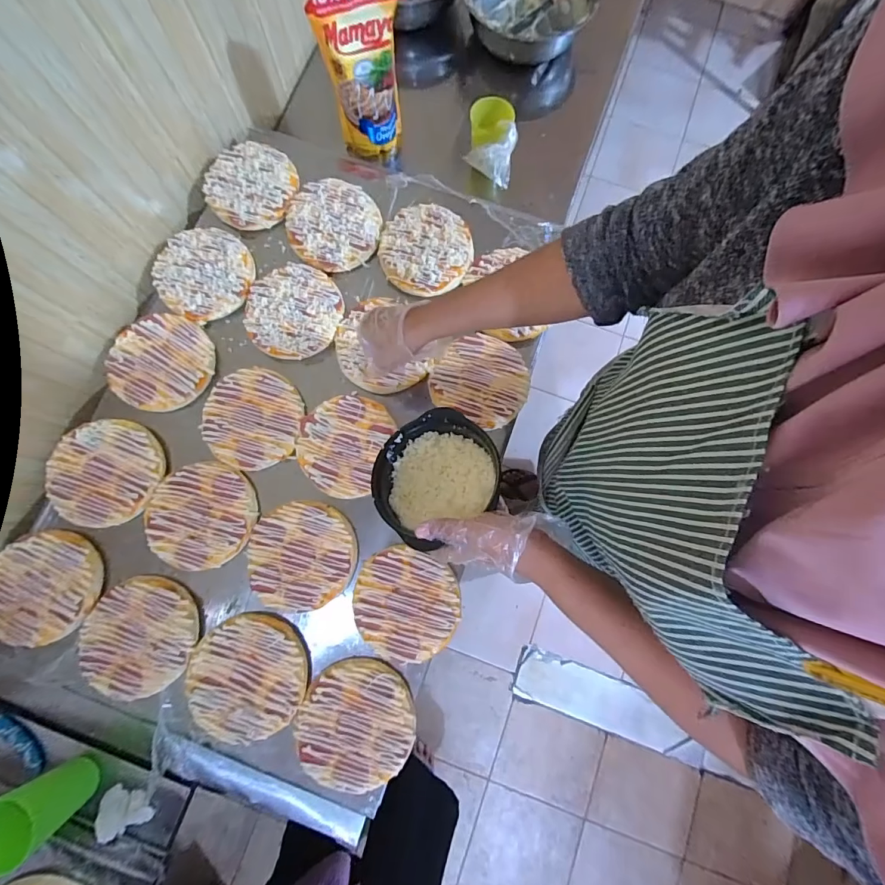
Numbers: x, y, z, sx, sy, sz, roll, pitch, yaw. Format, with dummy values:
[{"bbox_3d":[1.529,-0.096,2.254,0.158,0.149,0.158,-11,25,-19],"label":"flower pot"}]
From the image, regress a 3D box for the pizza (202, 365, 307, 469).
[{"bbox_3d":[-0.284,-0.036,0.612,0.141,0.012,0.146,11,78,3],"label":"pizza"}]

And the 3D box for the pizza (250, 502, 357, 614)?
[{"bbox_3d":[-0.196,0.157,0.579,0.144,0.015,0.143,0,77,1],"label":"pizza"}]

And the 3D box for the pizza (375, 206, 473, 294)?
[{"bbox_3d":[-0.026,-0.309,0.662,0.146,0.028,0.139,0,77,1],"label":"pizza"}]

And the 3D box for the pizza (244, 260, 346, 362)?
[{"bbox_3d":[-0.231,-0.203,0.643,0.142,0.030,0.148,0,77,1],"label":"pizza"}]

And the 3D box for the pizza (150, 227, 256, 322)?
[{"bbox_3d":[-0.372,-0.267,0.641,0.141,0.013,0.145,0,77,1],"label":"pizza"}]

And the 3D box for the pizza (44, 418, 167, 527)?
[{"bbox_3d":[-0.486,0.042,0.589,0.155,0.016,0.144,0,77,1],"label":"pizza"}]

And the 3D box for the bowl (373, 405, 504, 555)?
[{"bbox_3d":[-0.006,0.039,0.476,0.142,0.065,0.134,-8,68,19],"label":"bowl"}]

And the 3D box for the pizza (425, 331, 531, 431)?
[{"bbox_3d":[0.058,-0.097,0.625,0.143,0.013,0.128,26,79,6],"label":"pizza"}]

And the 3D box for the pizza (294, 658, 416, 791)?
[{"bbox_3d":[-0.114,0.365,0.537,0.149,0.016,0.142,0,77,1],"label":"pizza"}]

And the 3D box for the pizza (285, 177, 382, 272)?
[{"bbox_3d":[-0.175,-0.353,0.663,0.147,0.014,0.147,0,86,0],"label":"pizza"}]

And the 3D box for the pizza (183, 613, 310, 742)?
[{"bbox_3d":[-0.260,0.311,0.548,0.153,0.012,0.147,0,77,1],"label":"pizza"}]

